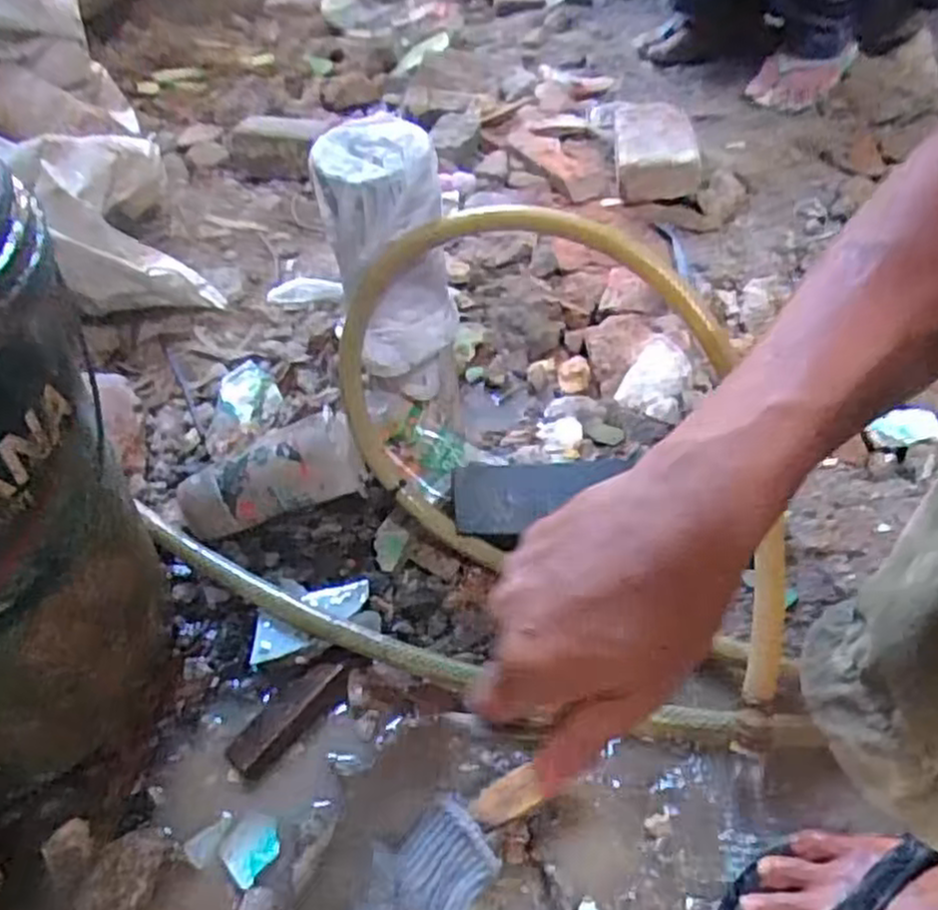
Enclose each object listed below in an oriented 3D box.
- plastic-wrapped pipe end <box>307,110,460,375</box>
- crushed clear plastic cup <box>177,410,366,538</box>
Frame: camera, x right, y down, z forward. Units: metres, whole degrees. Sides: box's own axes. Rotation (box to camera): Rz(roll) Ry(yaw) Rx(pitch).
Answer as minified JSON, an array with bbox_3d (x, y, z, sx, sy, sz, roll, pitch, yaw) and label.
[{"bbox_3d":[-0.067,-0.175,0.655,0.106,0.183,0.091,-12,47,-11],"label":"plastic-wrapped pipe end"},{"bbox_3d":[-0.175,0.020,0.691,0.167,0.051,0.055,-21,48,3],"label":"crushed clear plastic cup"}]

